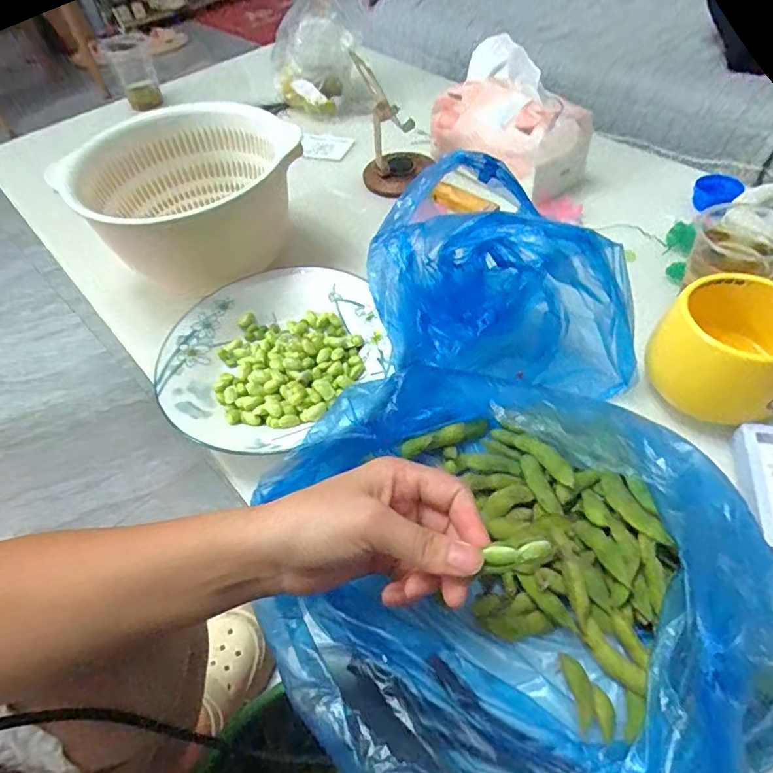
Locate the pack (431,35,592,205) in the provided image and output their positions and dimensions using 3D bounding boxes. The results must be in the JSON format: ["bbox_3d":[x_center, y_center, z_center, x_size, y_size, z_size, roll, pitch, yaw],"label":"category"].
[{"bbox_3d":[0.134,-0.292,0.551,0.091,0.100,0.175,-37,70,-22],"label":"pack"}]

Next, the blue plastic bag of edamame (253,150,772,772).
[{"bbox_3d":[0.070,0.034,0.301,0.213,0.123,0.378,5,52,10],"label":"blue plastic bag of edamame"}]

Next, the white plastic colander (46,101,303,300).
[{"bbox_3d":[-0.188,-0.183,0.501,0.193,0.115,0.216,-22,53,-12],"label":"white plastic colander"}]

